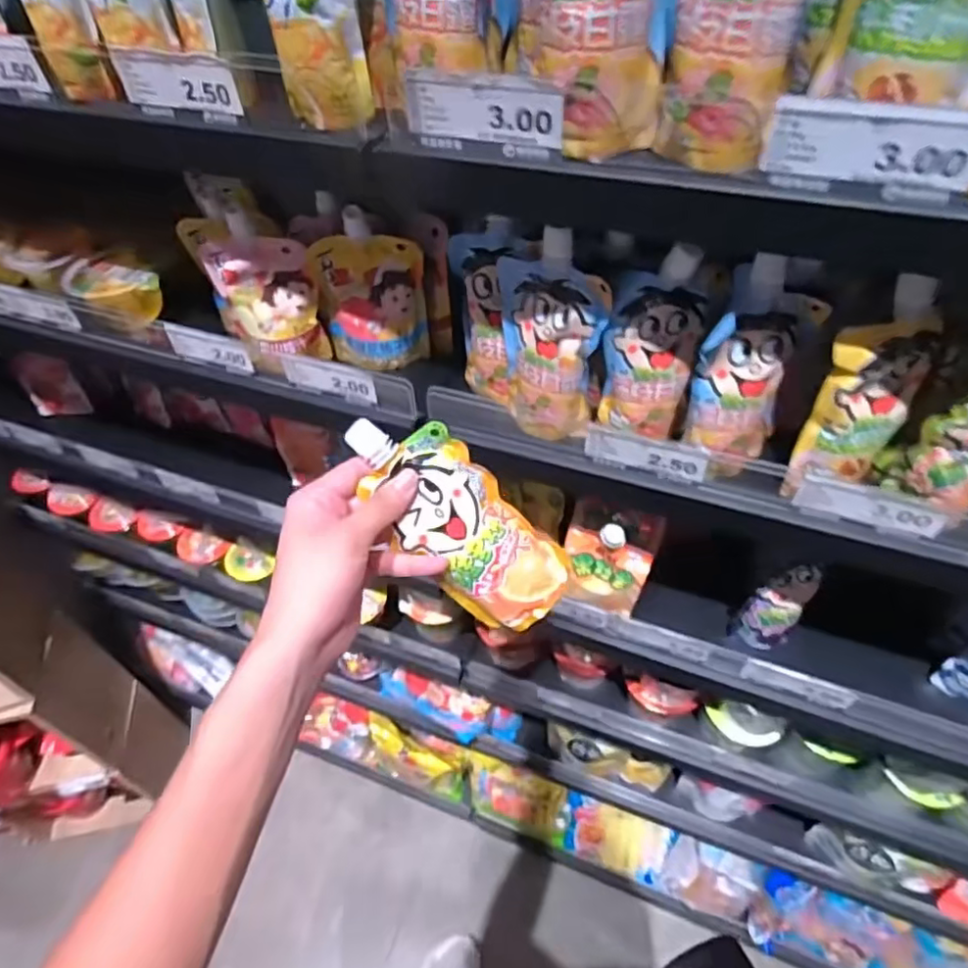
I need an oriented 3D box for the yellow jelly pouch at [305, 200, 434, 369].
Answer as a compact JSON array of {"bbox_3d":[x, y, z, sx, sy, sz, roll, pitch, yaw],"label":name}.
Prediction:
[{"bbox_3d":[-0.097,-0.164,0.542,0.092,0.148,0.025,-5,49,-1],"label":"yellow jelly pouch"}]

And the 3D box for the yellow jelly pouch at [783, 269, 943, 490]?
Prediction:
[{"bbox_3d":[0.249,-0.057,0.404,0.066,0.153,0.029,-15,50,-9],"label":"yellow jelly pouch"}]

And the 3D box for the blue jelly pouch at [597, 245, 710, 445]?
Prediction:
[{"bbox_3d":[0.119,-0.100,0.445,0.061,0.147,0.031,15,51,15],"label":"blue jelly pouch"}]

